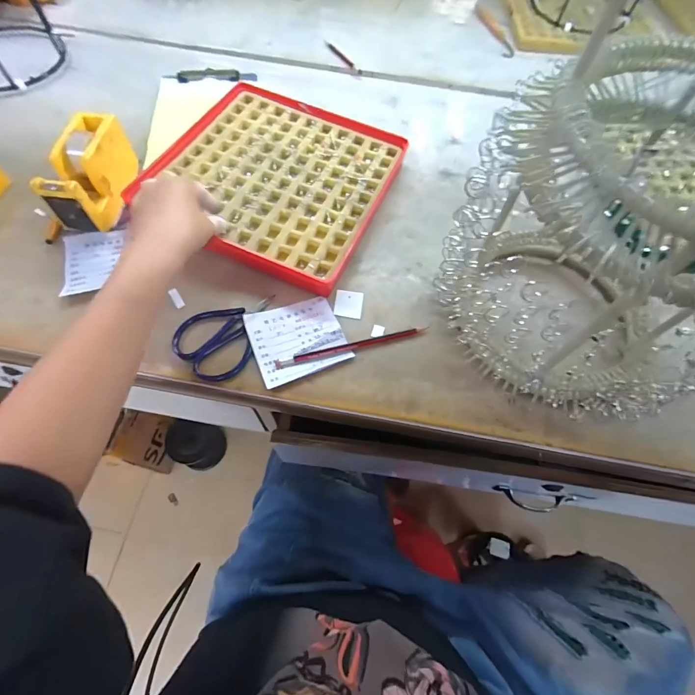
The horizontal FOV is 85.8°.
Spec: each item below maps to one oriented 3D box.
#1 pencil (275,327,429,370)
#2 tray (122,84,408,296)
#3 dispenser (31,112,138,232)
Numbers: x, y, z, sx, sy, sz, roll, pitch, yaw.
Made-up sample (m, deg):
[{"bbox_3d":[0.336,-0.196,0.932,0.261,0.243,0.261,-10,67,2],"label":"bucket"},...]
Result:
[{"bbox_3d":[0.006,-0.002,0.404,0.167,0.007,0.009,-15,66,-9],"label":"pencil"},{"bbox_3d":[-0.093,-0.220,0.492,0.272,0.031,0.271,22,66,8],"label":"tray"},{"bbox_3d":[-0.305,-0.204,0.451,0.052,0.076,0.125,4,65,0],"label":"dispenser"}]

